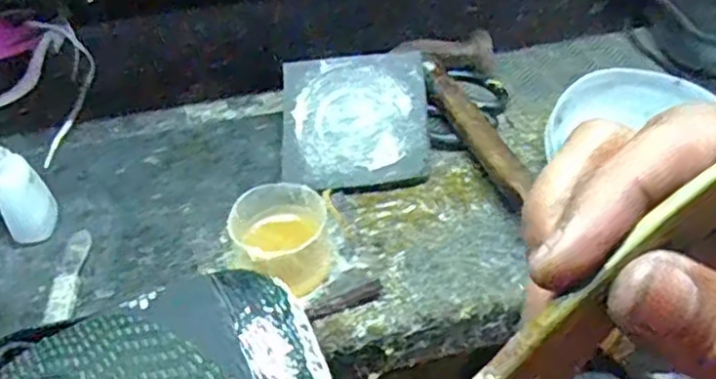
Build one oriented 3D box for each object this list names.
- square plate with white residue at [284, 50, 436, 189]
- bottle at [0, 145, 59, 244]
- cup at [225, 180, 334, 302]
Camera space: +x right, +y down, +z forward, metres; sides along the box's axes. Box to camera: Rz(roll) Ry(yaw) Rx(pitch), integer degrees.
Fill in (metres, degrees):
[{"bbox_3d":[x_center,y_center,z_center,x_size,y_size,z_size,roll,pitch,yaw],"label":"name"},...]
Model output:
[{"bbox_3d":[-0.002,-0.058,0.566,0.117,0.008,0.113,-6,71,3],"label":"square plate with white residue"},{"bbox_3d":[-0.248,-0.003,0.502,0.032,0.101,0.036,-16,50,-14],"label":"bottle"},{"bbox_3d":[-0.052,0.038,0.483,0.068,0.051,0.076,-9,49,-8],"label":"cup"}]

